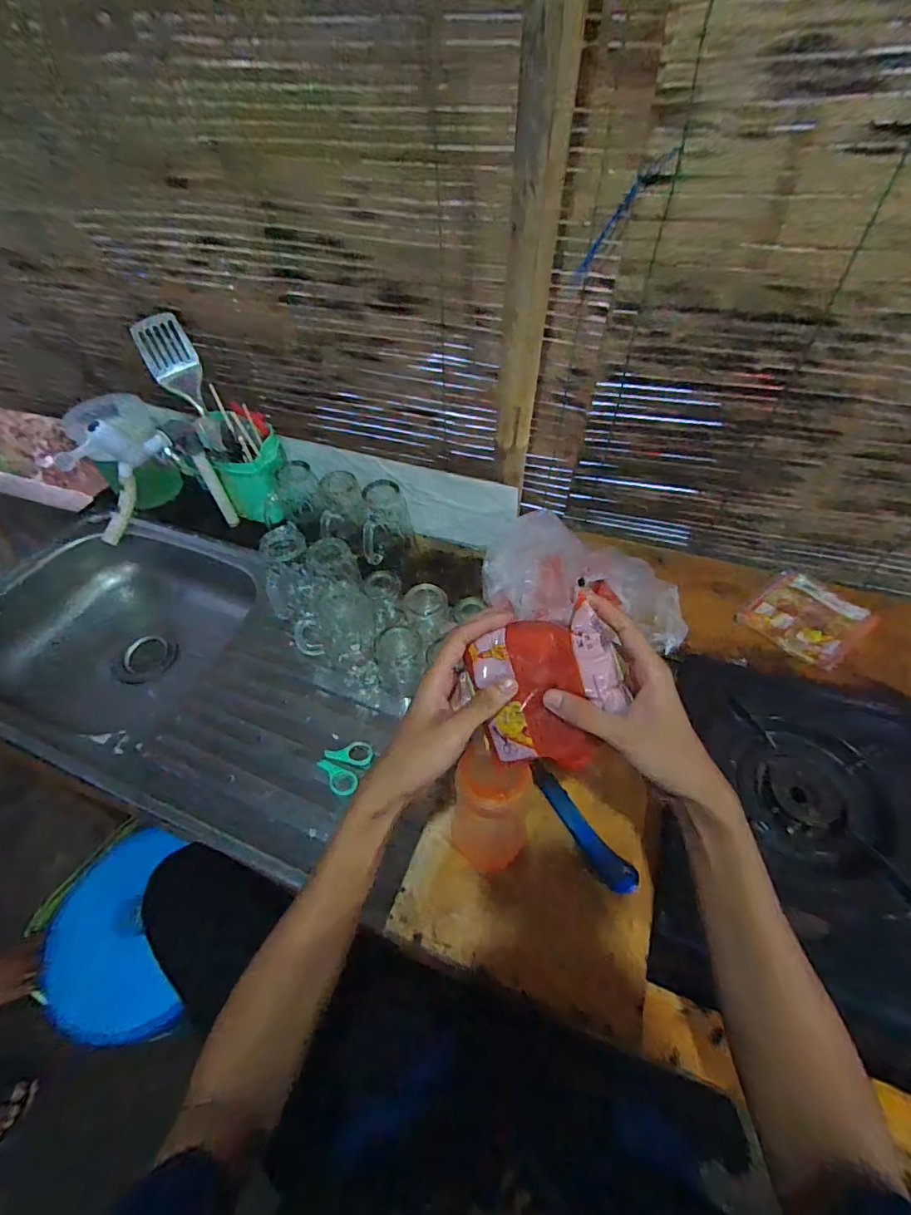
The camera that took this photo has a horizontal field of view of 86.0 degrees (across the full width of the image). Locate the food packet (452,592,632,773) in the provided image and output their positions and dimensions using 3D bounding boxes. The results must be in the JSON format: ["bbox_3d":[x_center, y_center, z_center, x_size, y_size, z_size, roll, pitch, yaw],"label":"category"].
[{"bbox_3d":[0.066,0.067,0.373,0.122,0.028,0.115,-25,91,19],"label":"food packet"}]

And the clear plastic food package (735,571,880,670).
[{"bbox_3d":[0.506,0.013,0.706,0.138,0.016,0.132,-31,57,-21],"label":"clear plastic food package"}]

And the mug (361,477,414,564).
[{"bbox_3d":[-0.109,-0.130,0.795,0.071,0.117,0.090,3,52,3],"label":"mug"}]

